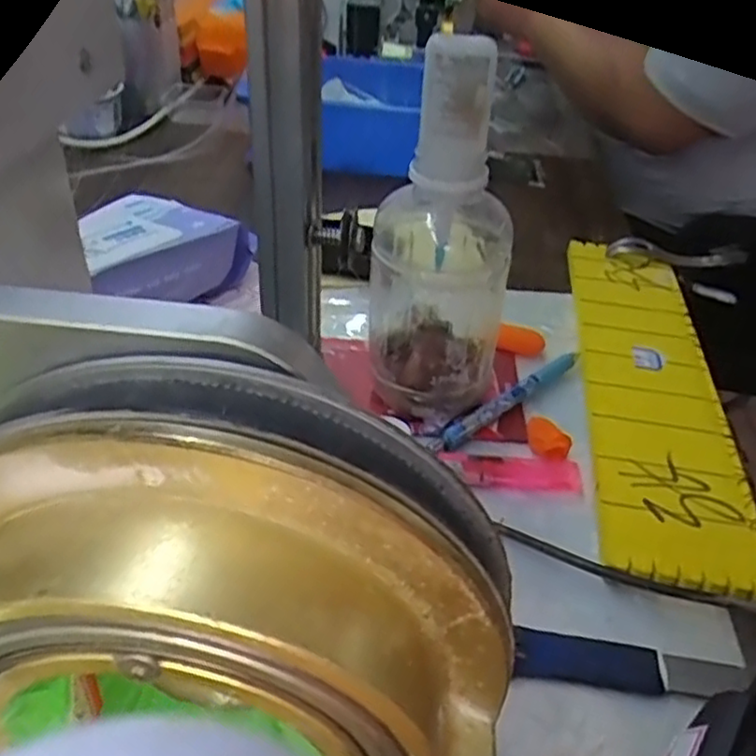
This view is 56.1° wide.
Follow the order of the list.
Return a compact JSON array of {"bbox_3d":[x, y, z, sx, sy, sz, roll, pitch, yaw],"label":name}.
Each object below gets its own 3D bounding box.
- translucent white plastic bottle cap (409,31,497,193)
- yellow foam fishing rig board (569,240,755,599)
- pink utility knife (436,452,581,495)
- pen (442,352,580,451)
[{"bbox_3d":[0.038,-0.129,0.346,0.036,0.066,0.031,6,38,2],"label":"translucent white plastic bottle cap"},{"bbox_3d":[0.176,-0.004,0.461,0.081,0.008,0.336,8,38,7],"label":"yellow foam fishing rig board"},{"bbox_3d":[0.074,0.051,0.390,0.076,0.008,0.022,6,38,2],"label":"pink utility knife"},{"bbox_3d":[0.085,0.011,0.443,0.133,0.012,0.013,-29,49,-35],"label":"pen"}]

